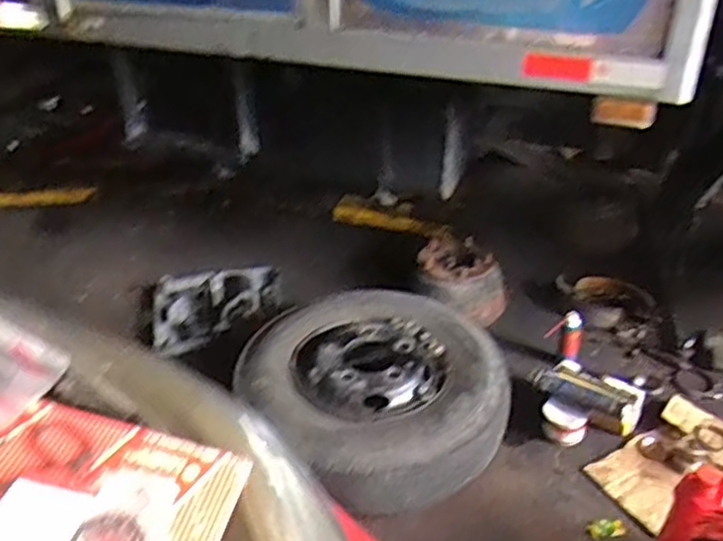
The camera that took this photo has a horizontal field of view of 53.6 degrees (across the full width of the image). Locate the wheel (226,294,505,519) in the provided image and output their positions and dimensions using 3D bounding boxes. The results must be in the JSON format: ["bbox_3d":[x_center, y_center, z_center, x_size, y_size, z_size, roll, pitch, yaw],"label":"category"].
[{"bbox_3d":[0.042,0.294,1.873,0.613,0.182,0.641,-1,33,1],"label":"wheel"}]

